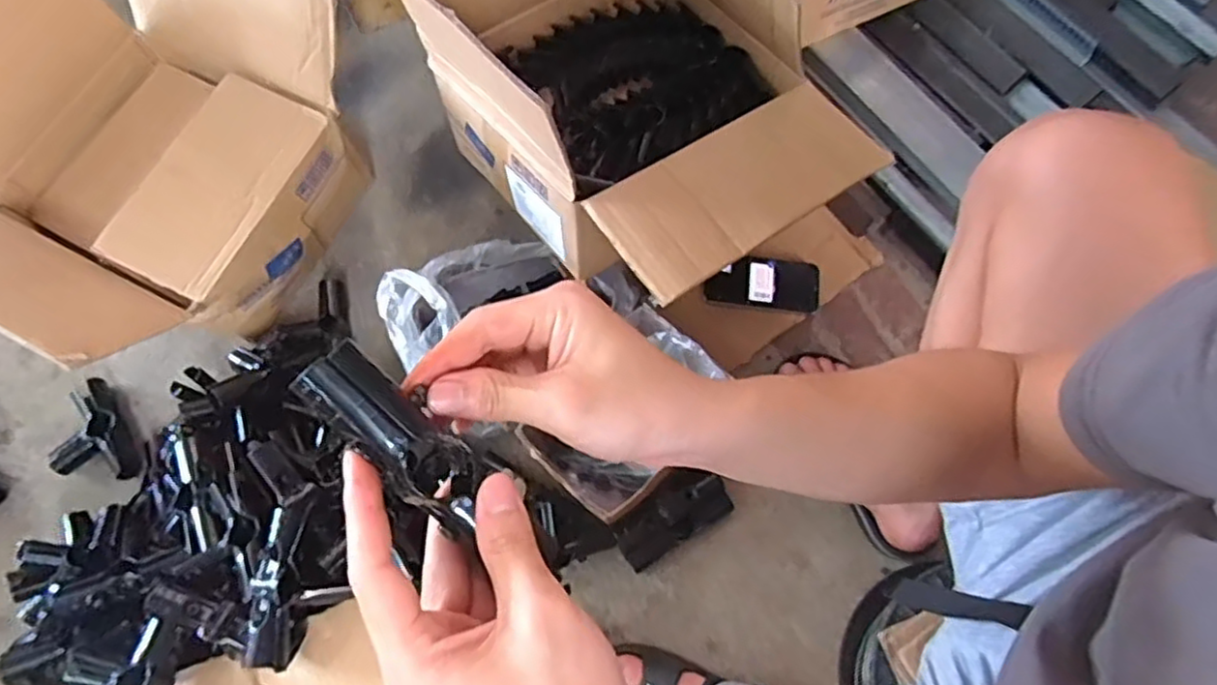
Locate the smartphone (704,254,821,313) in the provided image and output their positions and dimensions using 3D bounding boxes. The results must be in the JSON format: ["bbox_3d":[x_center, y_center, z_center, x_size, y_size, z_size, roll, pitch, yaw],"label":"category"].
[{"bbox_3d":[0.197,-0.080,0.871,0.143,0.015,0.069,4,70,3],"label":"smartphone"}]

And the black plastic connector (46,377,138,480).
[{"bbox_3d":[-0.616,0.115,0.810,0.087,0.031,0.130,-26,71,-8],"label":"black plastic connector"}]

